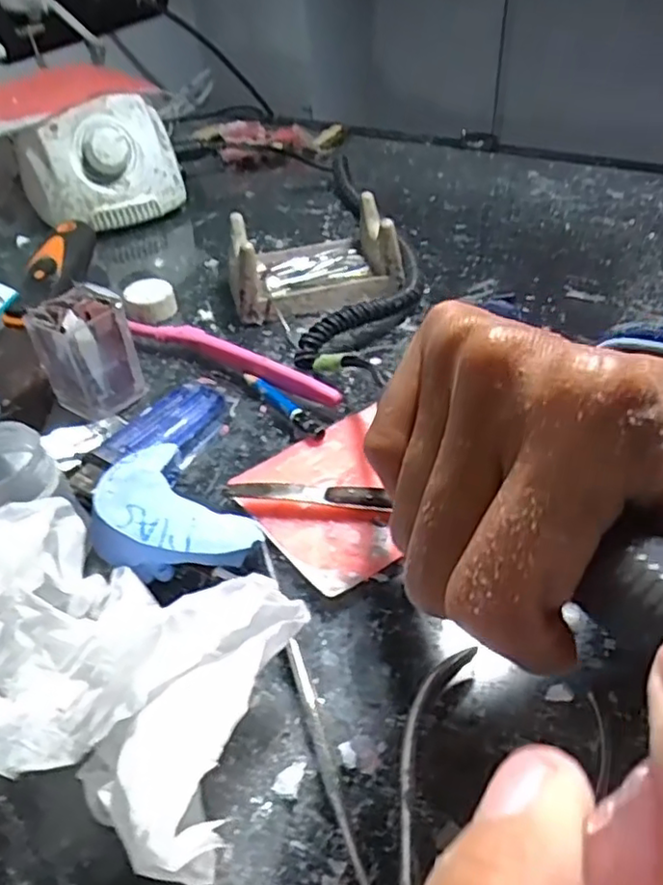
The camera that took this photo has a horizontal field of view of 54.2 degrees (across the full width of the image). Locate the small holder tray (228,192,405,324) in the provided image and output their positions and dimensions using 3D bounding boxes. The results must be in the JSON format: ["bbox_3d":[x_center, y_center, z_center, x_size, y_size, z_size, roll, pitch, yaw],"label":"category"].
[{"bbox_3d":[-0.013,-0.113,0.389,0.098,0.043,0.068,-10,43,-6],"label":"small holder tray"}]

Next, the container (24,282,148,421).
[{"bbox_3d":[-0.115,-0.042,0.308,0.041,0.051,0.033,-21,45,-16],"label":"container"}]

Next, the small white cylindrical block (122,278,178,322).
[{"bbox_3d":[-0.106,-0.083,0.381,0.028,0.019,0.025,-14,43,-9],"label":"small white cylindrical block"}]

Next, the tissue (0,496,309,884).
[{"bbox_3d":[-0.065,0.067,0.186,0.112,0.054,0.079,13,45,19],"label":"tissue"}]

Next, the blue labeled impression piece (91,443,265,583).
[{"bbox_3d":[-0.063,0.028,0.244,0.050,0.021,0.065,-16,45,-44],"label":"blue labeled impression piece"}]

